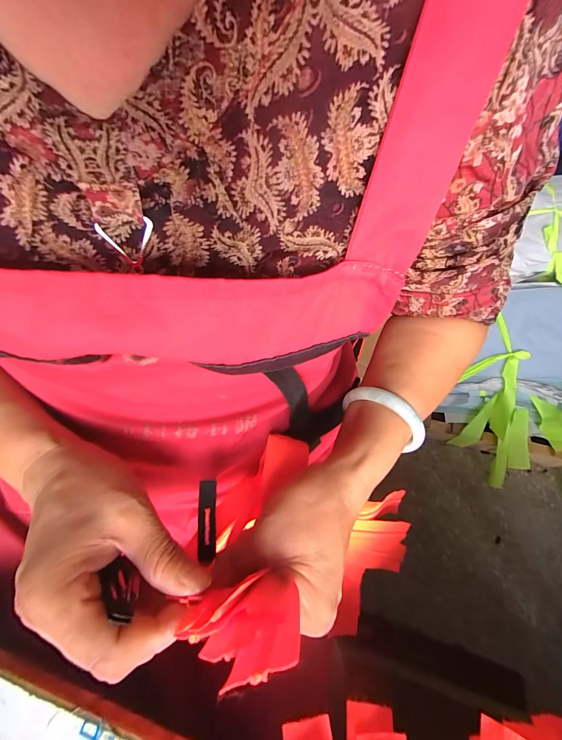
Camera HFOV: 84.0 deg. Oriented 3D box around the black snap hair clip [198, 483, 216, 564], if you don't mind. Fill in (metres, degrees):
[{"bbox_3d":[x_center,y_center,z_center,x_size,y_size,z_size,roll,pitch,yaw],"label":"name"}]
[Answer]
[{"bbox_3d":[-0.048,0.096,0.202,0.011,0.004,0.046,-8,57,-1],"label":"black snap hair clip"}]

